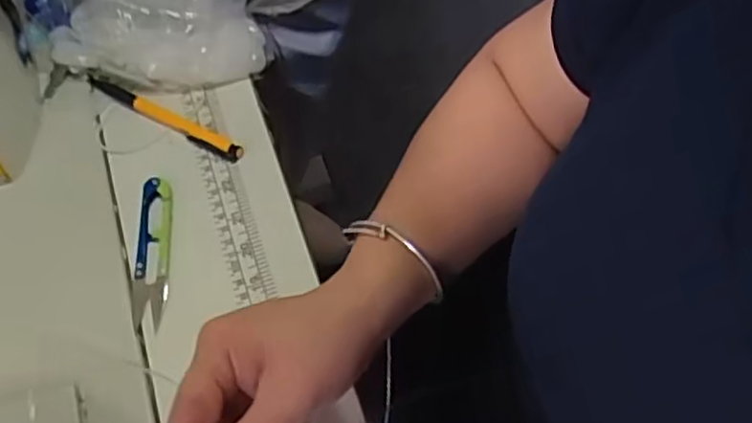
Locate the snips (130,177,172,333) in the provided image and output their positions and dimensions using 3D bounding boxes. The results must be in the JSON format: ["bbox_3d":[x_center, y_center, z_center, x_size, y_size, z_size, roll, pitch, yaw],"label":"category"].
[{"bbox_3d":[-0.146,0.026,0.453,0.024,0.012,0.101,-6,62,2],"label":"snips"}]

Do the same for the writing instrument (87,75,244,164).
[{"bbox_3d":[-0.153,-0.070,0.503,0.137,0.011,0.015,28,68,19],"label":"writing instrument"}]

